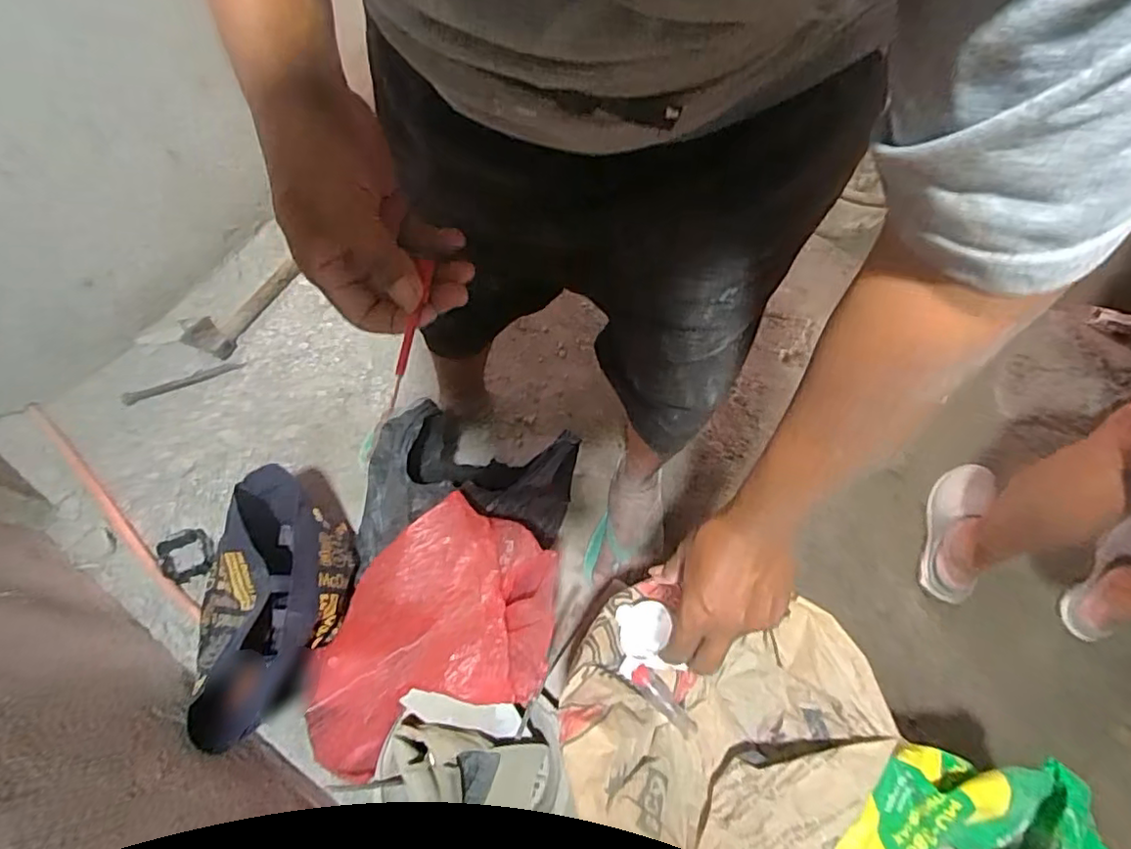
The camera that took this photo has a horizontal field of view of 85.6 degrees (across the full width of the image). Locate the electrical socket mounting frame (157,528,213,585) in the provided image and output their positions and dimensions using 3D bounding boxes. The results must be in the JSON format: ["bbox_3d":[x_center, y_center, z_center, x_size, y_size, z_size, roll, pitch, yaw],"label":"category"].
[{"bbox_3d":[-0.638,0.219,1.025,0.083,0.021,0.088,-25,68,-12],"label":"electrical socket mounting frame"}]

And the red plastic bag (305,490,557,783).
[{"bbox_3d":[-0.176,0.286,0.746,0.255,0.267,0.367,37,70,15],"label":"red plastic bag"}]

